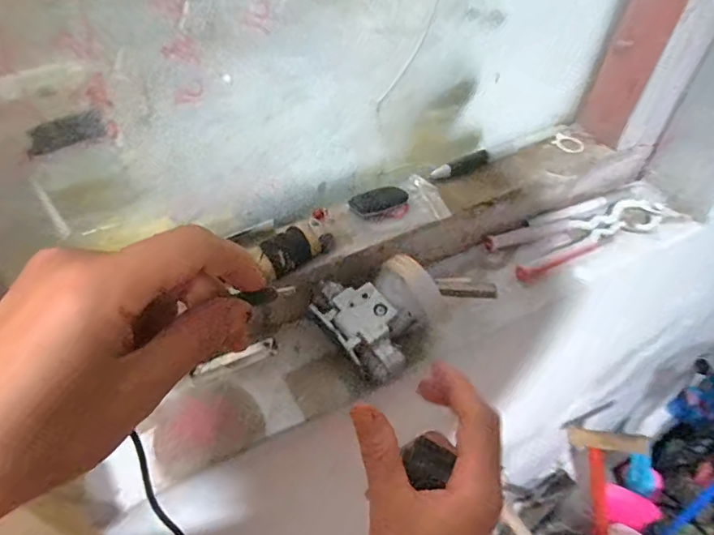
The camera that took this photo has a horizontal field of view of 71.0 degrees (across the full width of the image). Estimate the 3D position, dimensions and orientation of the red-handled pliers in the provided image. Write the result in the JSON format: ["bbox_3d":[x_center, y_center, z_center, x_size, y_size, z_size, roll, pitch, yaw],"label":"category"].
[{"bbox_3d":[0.189,-0.027,0.415,0.166,0.012,0.046,-18,52,-17],"label":"red-handled pliers"}]

